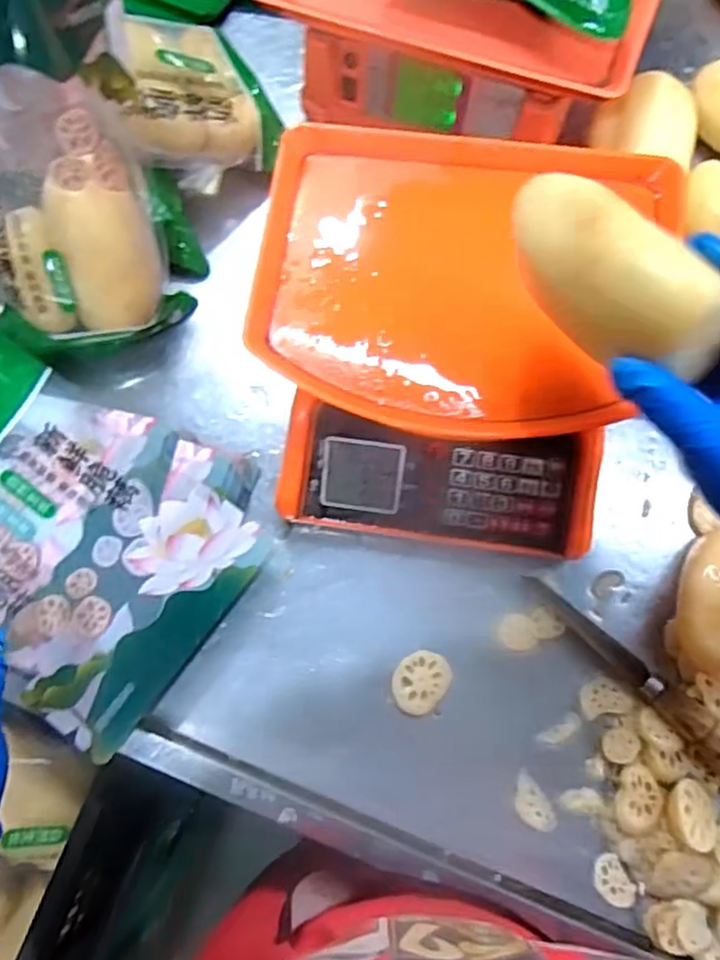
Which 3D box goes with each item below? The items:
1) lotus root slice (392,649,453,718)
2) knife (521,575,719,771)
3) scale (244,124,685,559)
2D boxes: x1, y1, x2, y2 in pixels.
[{"bbox_3d":[0.045,0.151,0.513,0.040,0.006,0.046,34,79,11],"label":"lotus root slice"},{"bbox_3d":[0.200,0.139,0.487,0.196,0.033,0.025,42,81,12],"label":"knife"},{"bbox_3d":[0.066,-0.103,0.516,0.273,0.128,0.280,8,75,4],"label":"scale"}]

